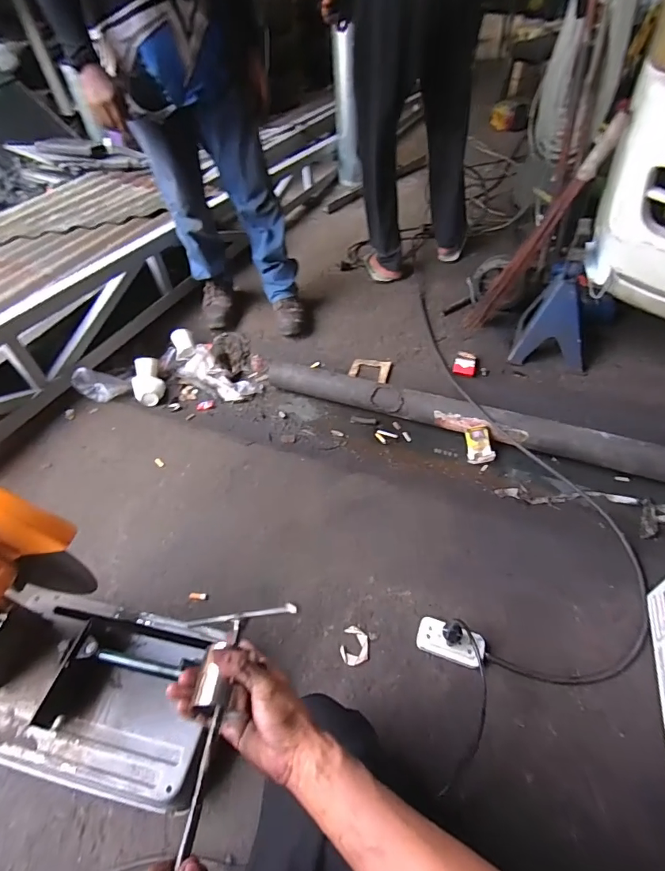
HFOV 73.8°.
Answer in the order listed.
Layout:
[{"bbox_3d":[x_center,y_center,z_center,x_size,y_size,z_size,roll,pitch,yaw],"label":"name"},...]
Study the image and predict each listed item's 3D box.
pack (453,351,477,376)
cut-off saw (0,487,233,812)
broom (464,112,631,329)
[{"bbox_3d":[0.425,-0.235,1.422,0.068,0.023,0.102,9,50,10],"label":"pack"},{"bbox_3d":[-0.448,0.256,0.585,0.447,0.565,0.282,7,44,9],"label":"cut-off saw"},{"bbox_3d":[0.616,-0.598,1.340,0.060,0.674,0.112,19,49,-10],"label":"broom"}]

